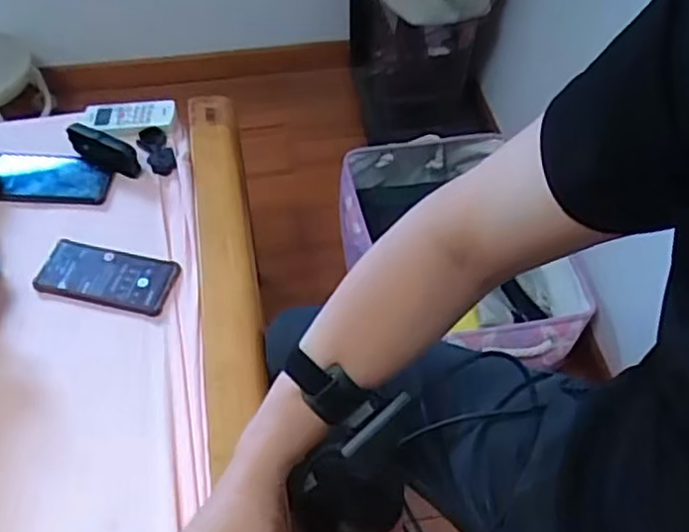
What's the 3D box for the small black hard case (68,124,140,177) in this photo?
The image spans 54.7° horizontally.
[{"bbox_3d":[-0.335,-0.165,0.921,0.099,0.053,0.025,21,55,14],"label":"small black hard case"}]

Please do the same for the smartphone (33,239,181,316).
[{"bbox_3d":[-0.294,0.012,0.824,0.169,0.009,0.082,11,54,7],"label":"smartphone"}]

